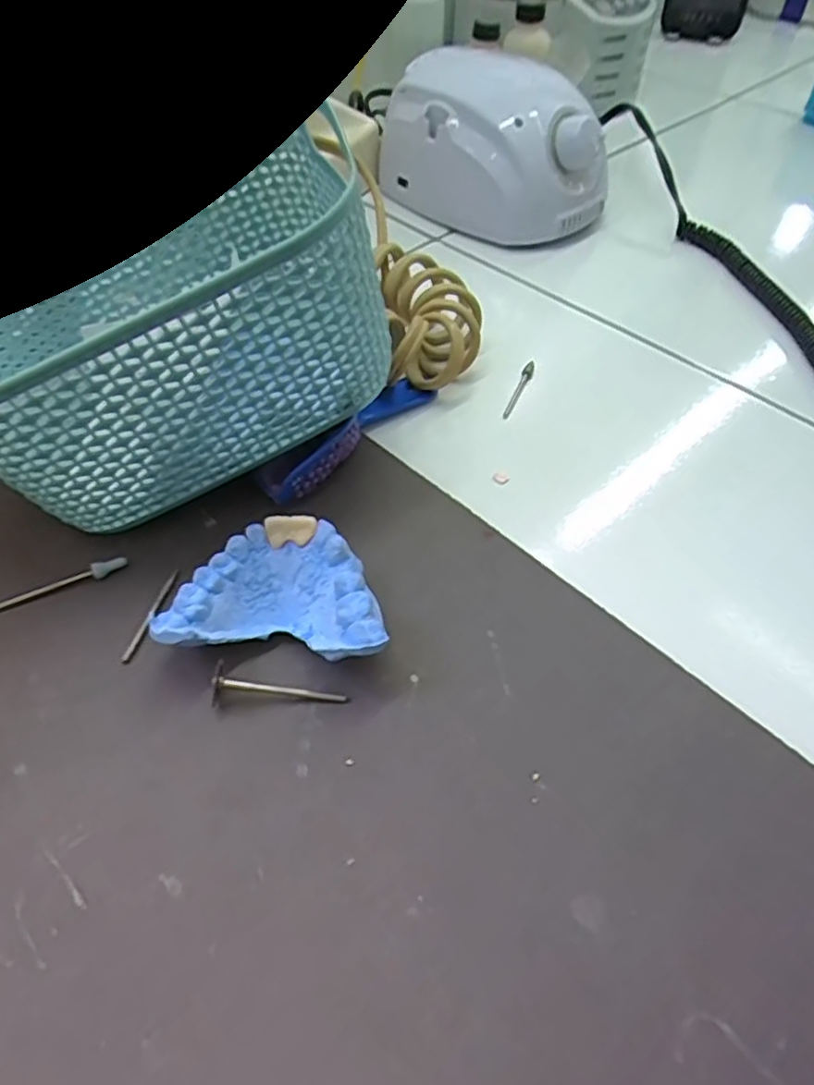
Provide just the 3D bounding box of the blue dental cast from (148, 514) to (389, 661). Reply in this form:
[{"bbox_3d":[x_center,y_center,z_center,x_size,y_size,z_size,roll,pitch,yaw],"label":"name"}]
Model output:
[{"bbox_3d":[-0.043,0.020,0.235,0.071,0.026,0.052,4,51,1],"label":"blue dental cast"}]

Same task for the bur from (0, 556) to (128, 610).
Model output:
[{"bbox_3d":[-0.131,0.015,0.249,0.049,0.005,0.006,-19,54,-16],"label":"bur"}]

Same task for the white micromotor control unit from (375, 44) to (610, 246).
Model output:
[{"bbox_3d":[0.056,-0.258,0.431,0.091,0.075,0.136,-32,59,-25],"label":"white micromotor control unit"}]

